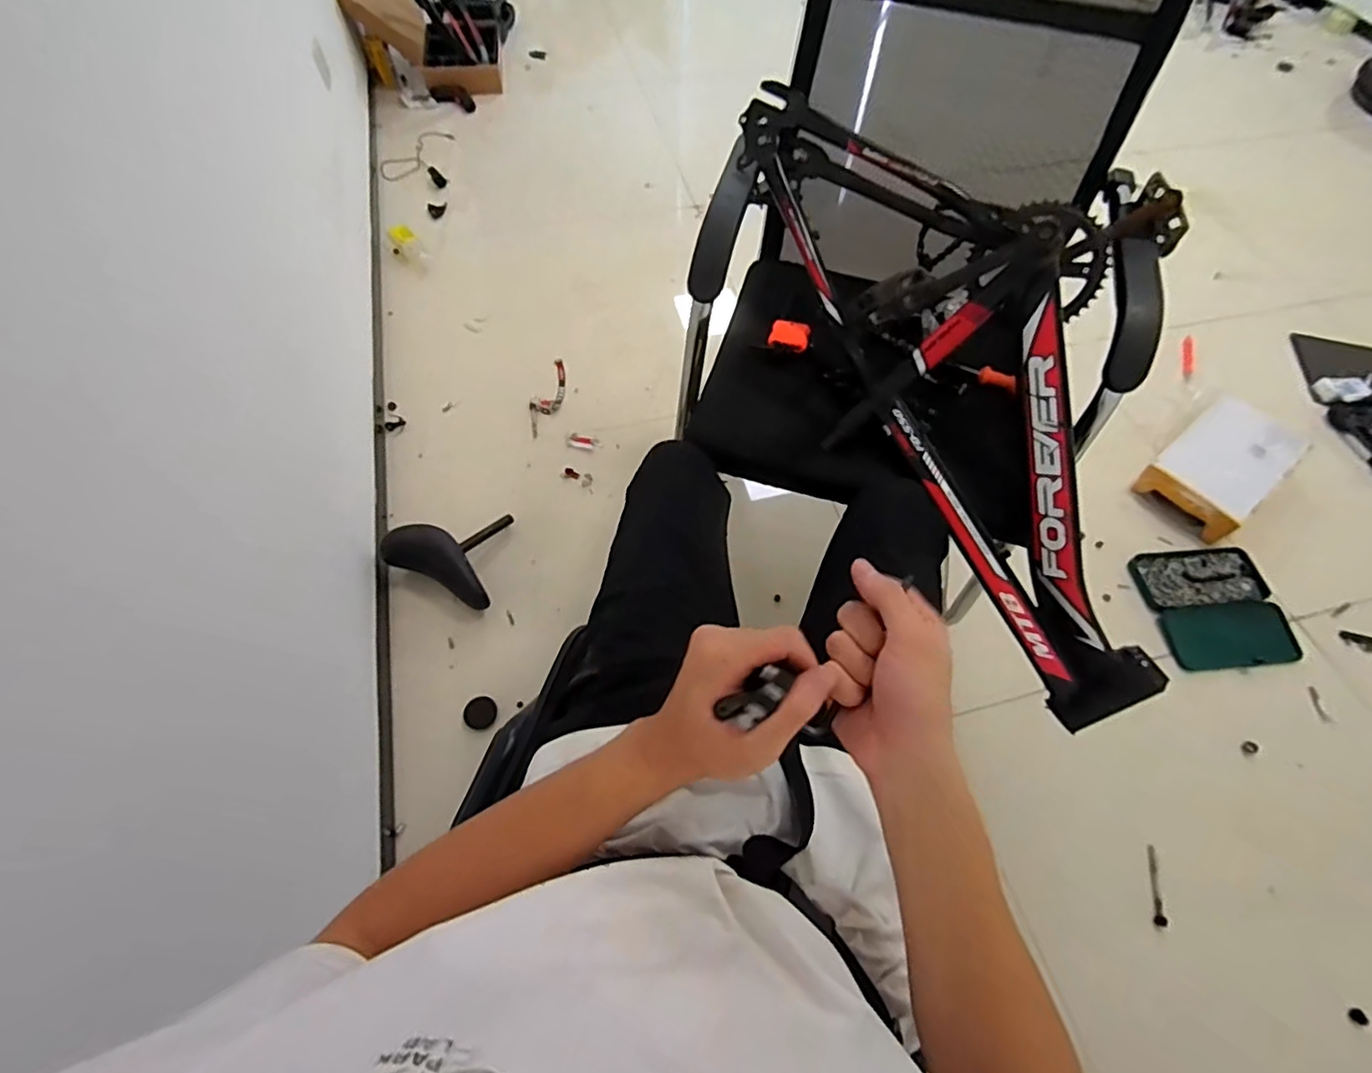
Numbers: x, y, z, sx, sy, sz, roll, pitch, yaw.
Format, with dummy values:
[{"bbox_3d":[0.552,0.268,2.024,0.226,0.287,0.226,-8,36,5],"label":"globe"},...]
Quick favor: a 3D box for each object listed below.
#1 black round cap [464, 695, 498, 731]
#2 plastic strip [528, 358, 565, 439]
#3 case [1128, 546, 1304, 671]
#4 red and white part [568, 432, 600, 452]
[{"bbox_3d":[-0.359,0.309,1.077,0.057,0.010,0.055,0,62,0],"label":"black round cap"},{"bbox_3d":[-0.325,-0.333,1.465,0.072,0.011,0.245,17,63,8],"label":"plastic strip"},{"bbox_3d":[1.058,0.141,1.238,0.258,0.030,0.253,-5,62,-3],"label":"case"},{"bbox_3d":[-0.234,-0.213,1.396,0.070,0.008,0.038,15,63,8],"label":"red and white part"}]

